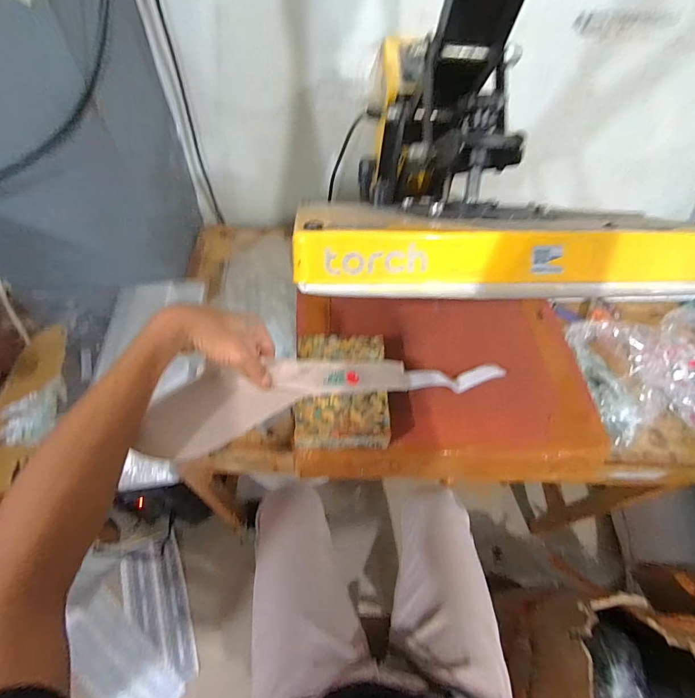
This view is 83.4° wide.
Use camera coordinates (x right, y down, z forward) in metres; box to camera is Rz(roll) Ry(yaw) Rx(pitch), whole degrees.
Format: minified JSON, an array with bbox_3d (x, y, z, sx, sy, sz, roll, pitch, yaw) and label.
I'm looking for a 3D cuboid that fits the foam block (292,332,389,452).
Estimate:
[{"bbox_3d":[-0.007,0.045,0.463,0.105,0.022,0.141,1,57,-4],"label":"foam block"}]

